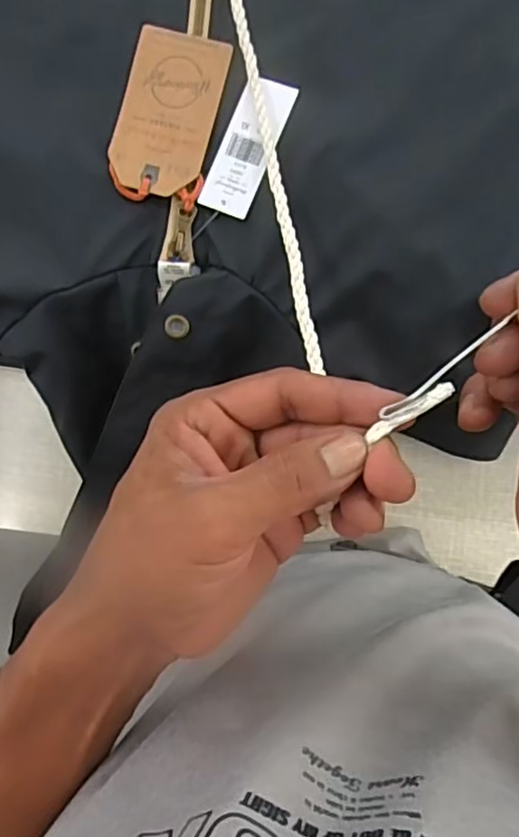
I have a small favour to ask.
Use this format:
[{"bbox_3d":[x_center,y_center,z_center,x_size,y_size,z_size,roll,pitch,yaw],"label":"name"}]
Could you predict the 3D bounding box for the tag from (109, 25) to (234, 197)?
[{"bbox_3d":[-0.056,-0.188,0.378,0.059,0.004,0.099,14,88,3],"label":"tag"}]

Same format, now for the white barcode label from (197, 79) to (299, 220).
[{"bbox_3d":[-0.007,-0.163,0.369,0.032,0.006,0.082,25,94,10],"label":"white barcode label"}]

